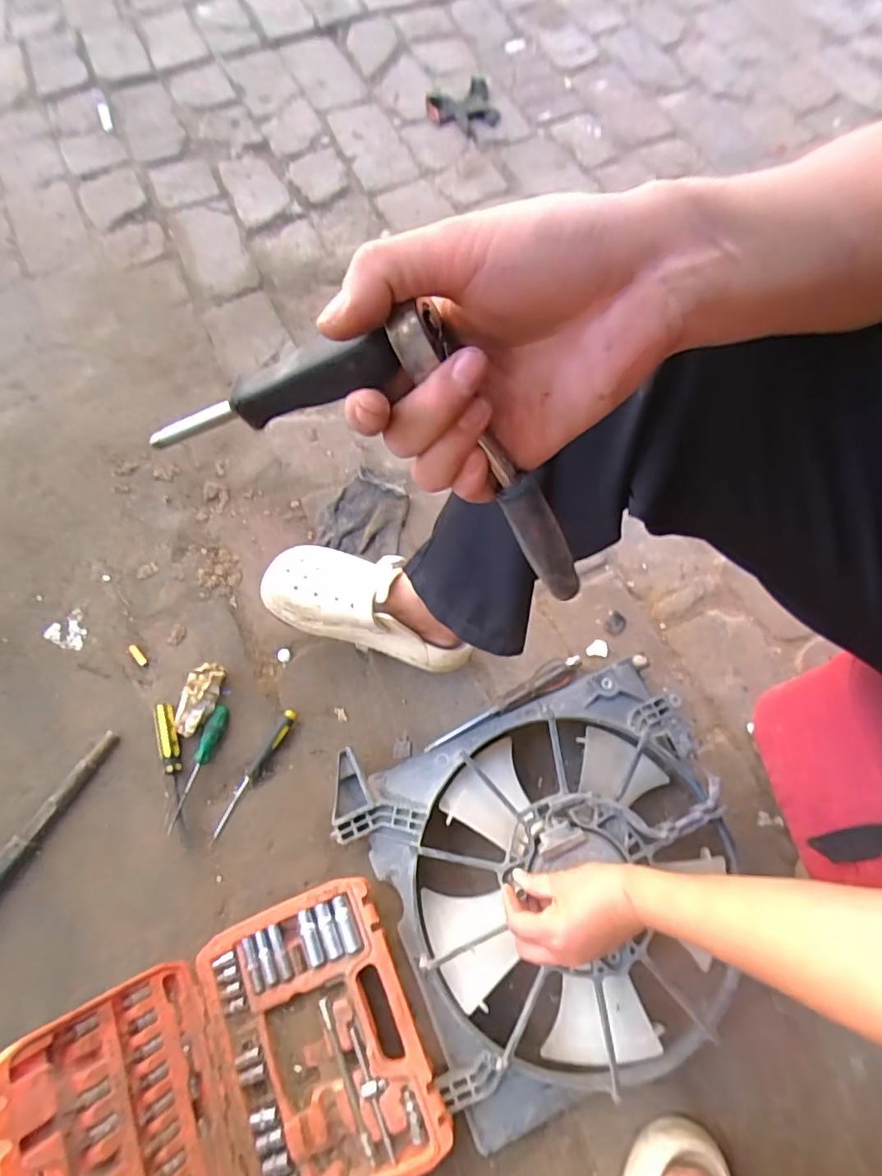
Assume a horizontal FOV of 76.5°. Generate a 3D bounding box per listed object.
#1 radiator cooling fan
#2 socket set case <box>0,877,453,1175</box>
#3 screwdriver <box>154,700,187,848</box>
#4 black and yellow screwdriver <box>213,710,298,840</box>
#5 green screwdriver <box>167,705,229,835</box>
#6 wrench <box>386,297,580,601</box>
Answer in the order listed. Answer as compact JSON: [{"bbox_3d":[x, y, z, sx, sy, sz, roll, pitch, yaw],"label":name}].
[{"bbox_3d":[0.120,0.299,0.586,0.378,0.094,0.365,-20,69,-8],"label":"radiator cooling fan"},{"bbox_3d":[-0.159,0.429,0.474,0.267,0.201,0.245,-22,70,-9],"label":"socket set case"},{"bbox_3d":[-0.313,0.213,0.653,0.022,0.018,0.159,-16,69,-7],"label":"screwdriver"},{"bbox_3d":[-0.220,0.214,0.655,0.016,0.026,0.158,31,71,12],"label":"black and yellow screwdriver"},{"bbox_3d":[-0.284,0.206,0.650,0.020,0.019,0.142,20,69,8],"label":"green screwdriver"},{"bbox_3d":[0.023,-0.049,0.236,0.019,0.015,0.144,-46,119,-16],"label":"wrench"}]

